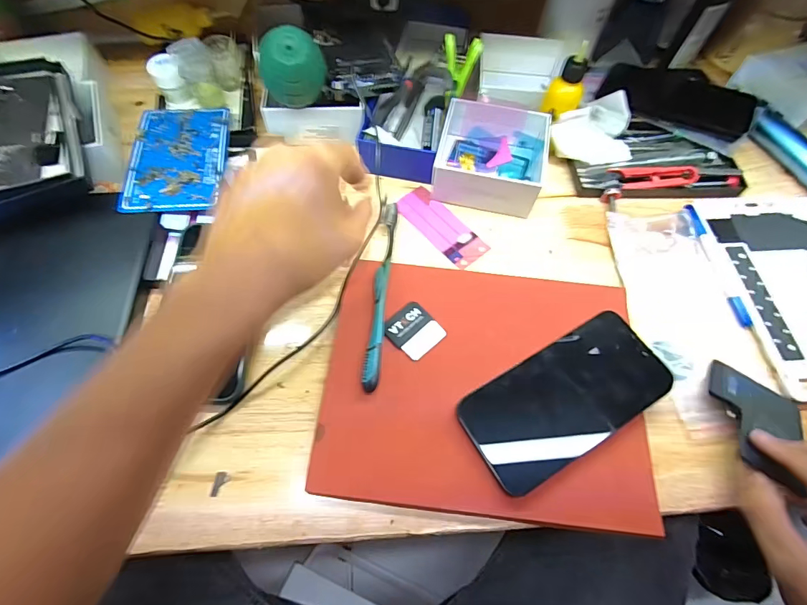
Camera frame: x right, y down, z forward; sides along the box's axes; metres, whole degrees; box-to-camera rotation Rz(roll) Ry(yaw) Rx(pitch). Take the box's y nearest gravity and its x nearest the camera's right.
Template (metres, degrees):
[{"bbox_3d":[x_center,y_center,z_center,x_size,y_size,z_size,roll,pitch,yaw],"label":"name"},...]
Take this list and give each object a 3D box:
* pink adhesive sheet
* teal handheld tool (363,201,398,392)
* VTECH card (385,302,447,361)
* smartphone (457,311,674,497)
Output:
[{"bbox_3d":[0.037,-0.076,0.402,0.040,0.004,0.102,-37,69,-20],"label":"pink adhesive sheet"},{"bbox_3d":[-0.019,-0.014,0.346,0.013,0.012,0.177,5,66,1],"label":"teal handheld tool"},{"bbox_3d":[0.009,0.023,0.336,0.039,0.004,0.042,-41,71,-20],"label":"VTECH card"},{"bbox_3d":[0.124,0.070,0.303,0.156,0.013,0.074,-30,70,-9],"label":"smartphone"}]

